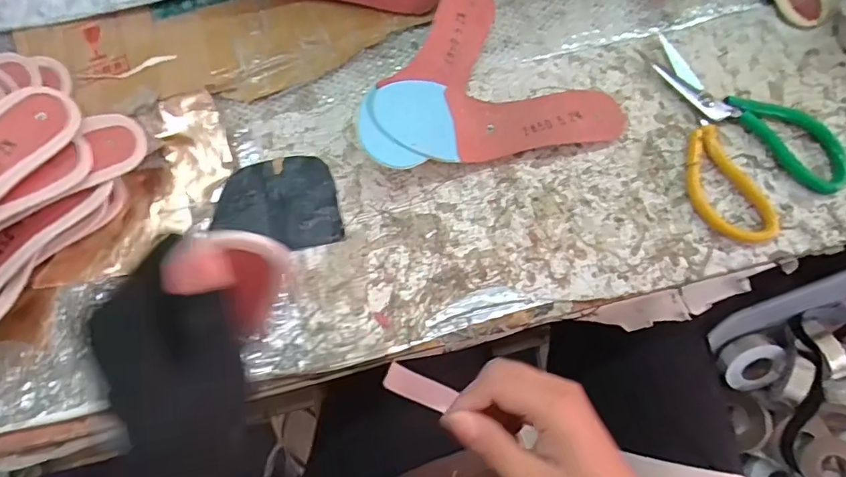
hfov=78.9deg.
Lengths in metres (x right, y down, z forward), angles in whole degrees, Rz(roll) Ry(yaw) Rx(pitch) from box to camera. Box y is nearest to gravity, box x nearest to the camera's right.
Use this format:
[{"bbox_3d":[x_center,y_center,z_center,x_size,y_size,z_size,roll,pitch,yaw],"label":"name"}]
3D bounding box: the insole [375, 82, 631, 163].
[{"bbox_3d":[0.064,-0.097,0.415,0.202,0.035,0.065,-2,74,-1],"label":"insole"}]

